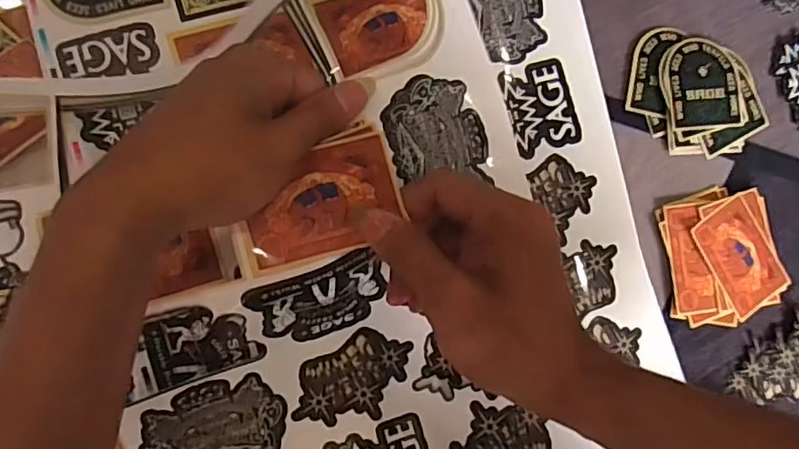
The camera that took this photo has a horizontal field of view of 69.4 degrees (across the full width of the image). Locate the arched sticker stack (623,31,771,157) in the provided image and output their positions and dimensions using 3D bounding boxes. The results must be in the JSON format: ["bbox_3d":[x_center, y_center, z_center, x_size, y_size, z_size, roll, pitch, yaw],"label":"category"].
[{"bbox_3d":[0.223,-0.096,0.428,0.107,0.007,0.088,11,86,-7],"label":"arched sticker stack"}]

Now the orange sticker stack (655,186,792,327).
[{"bbox_3d":[0.240,0.023,0.425,0.089,0.006,0.096,-15,90,-8],"label":"orange sticker stack"}]

